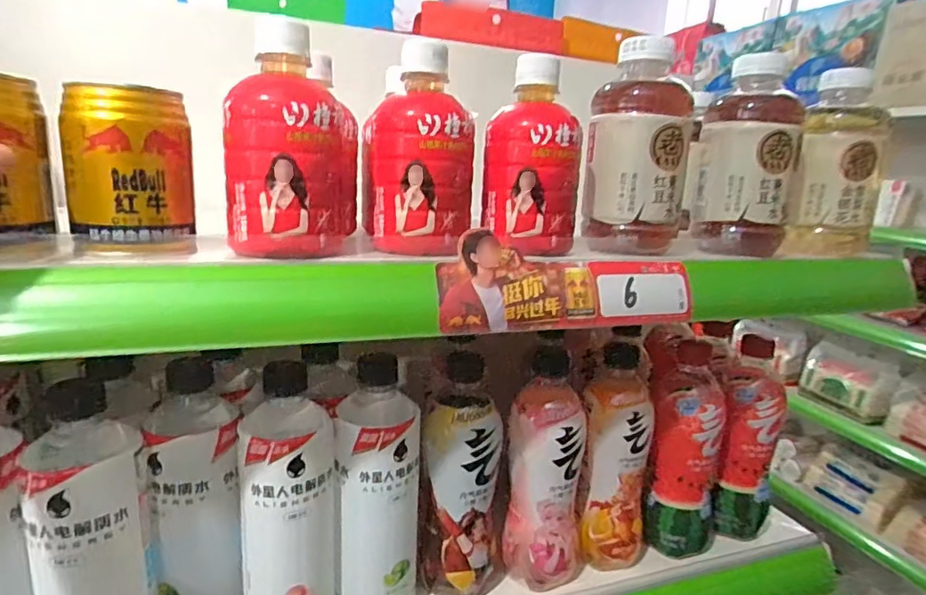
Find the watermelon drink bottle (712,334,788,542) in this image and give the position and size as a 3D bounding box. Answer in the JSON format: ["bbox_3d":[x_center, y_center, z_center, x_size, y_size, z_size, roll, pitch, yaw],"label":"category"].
[{"bbox_3d":[0.283,0.140,0.550,0.064,0.186,0.058,11,16,24],"label":"watermelon drink bottle"}]

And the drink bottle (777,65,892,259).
[{"bbox_3d":[0.304,-0.104,0.442,0.064,0.143,0.072,13,17,31],"label":"drink bottle"}]

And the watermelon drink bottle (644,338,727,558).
[{"bbox_3d":[0.212,0.143,0.517,0.061,0.189,0.059,13,17,31],"label":"watermelon drink bottle"}]

